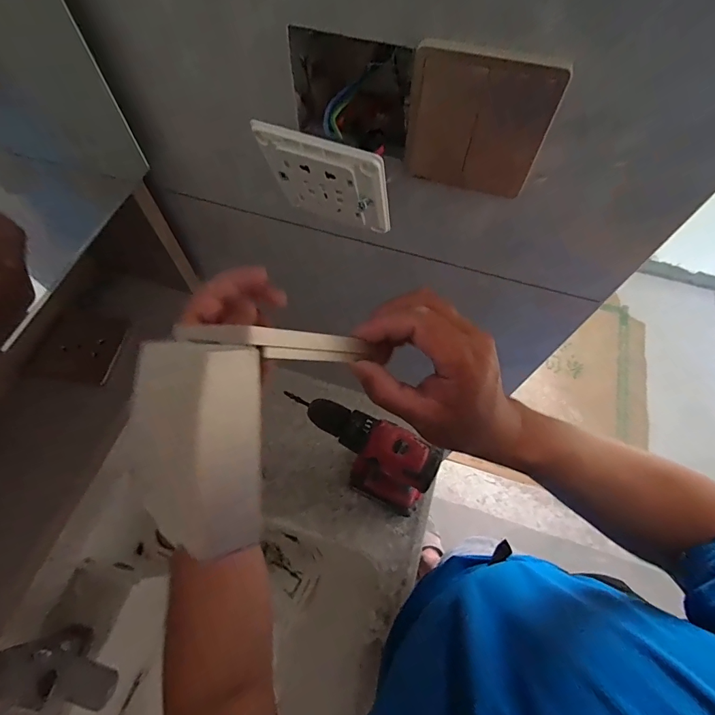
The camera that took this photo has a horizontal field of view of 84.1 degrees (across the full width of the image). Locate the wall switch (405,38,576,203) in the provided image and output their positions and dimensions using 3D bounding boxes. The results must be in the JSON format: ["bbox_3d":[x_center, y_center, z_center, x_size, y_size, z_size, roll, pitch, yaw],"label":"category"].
[{"bbox_3d":[0.074,-0.145,0.249,0.084,0.082,0.006,16,63,7],"label":"wall switch"}]

